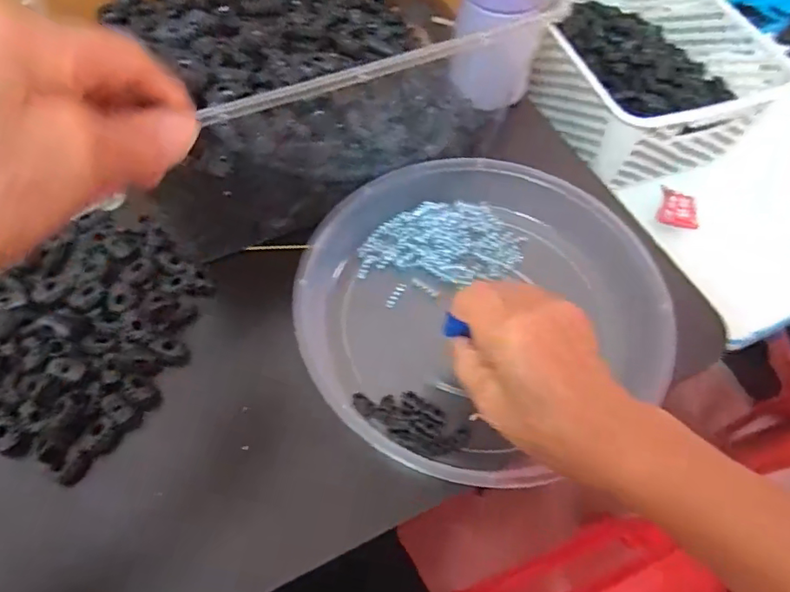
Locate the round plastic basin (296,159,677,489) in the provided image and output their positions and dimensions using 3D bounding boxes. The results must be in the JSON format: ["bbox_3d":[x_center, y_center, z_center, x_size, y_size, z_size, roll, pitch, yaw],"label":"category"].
[{"bbox_3d":[0.062,0.004,0.389,0.253,0.066,0.223,-31,67,-20],"label":"round plastic basin"}]

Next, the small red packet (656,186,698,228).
[{"bbox_3d":[0.293,-0.092,0.565,0.037,0.012,0.045,19,61,7],"label":"small red packet"}]

